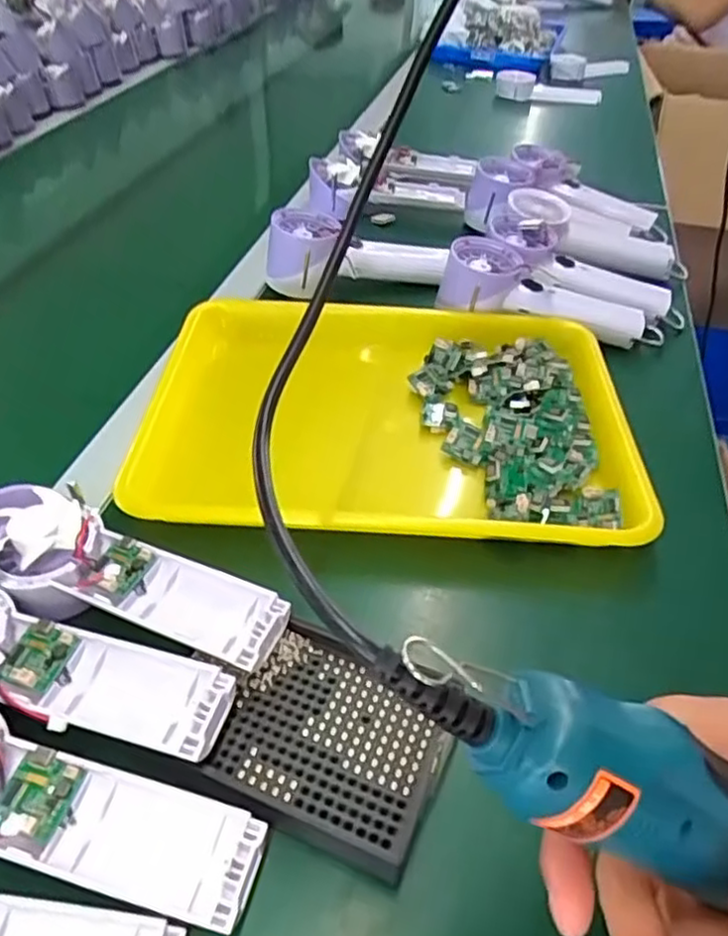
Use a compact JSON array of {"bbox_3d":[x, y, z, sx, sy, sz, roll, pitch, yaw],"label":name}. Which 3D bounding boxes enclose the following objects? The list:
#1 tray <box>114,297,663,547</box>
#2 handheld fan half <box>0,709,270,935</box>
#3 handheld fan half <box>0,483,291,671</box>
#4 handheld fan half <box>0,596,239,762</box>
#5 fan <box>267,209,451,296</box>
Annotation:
[{"bbox_3d":[0.018,-0.034,0.507,0.340,0.052,0.245,3,43,0],"label":"tray"},{"bbox_3d":[-0.129,0.139,0.274,0.171,0.040,0.061,13,44,11],"label":"handheld fan half"},{"bbox_3d":[-0.124,0.055,0.350,0.168,0.027,0.059,21,46,18],"label":"handheld fan half"},{"bbox_3d":[-0.147,0.090,0.313,0.171,0.023,0.053,13,44,11],"label":"handheld fan half"},{"bbox_3d":[-0.005,-0.197,0.631,0.164,0.053,0.063,5,44,3],"label":"fan"}]

